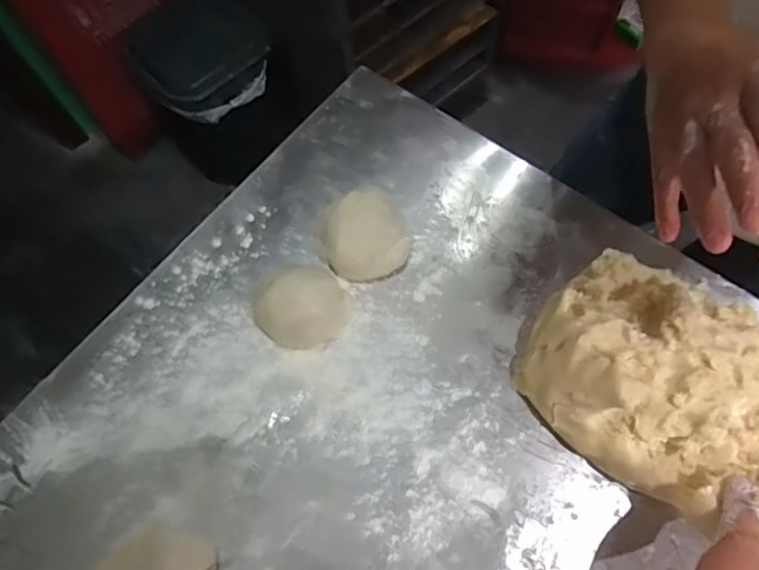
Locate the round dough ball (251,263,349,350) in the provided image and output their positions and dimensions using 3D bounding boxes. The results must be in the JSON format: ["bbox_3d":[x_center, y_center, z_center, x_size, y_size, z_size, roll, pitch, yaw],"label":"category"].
[{"bbox_3d":[-0.072,0.021,0.553,0.082,0.061,0.069,-40,71,-15],"label":"round dough ball"}]

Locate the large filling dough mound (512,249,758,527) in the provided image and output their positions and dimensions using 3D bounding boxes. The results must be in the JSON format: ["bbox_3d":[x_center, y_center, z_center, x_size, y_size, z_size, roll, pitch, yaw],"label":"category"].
[{"bbox_3d":[0.239,0.070,0.503,0.196,0.096,0.190,38,72,16],"label":"large filling dough mound"}]

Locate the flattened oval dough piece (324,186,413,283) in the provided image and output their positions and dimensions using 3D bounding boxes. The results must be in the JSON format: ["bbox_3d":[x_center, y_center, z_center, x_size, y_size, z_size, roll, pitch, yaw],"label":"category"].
[{"bbox_3d":[-0.014,-0.046,0.582,0.082,0.055,0.078,-25,68,-9],"label":"flattened oval dough piece"}]

